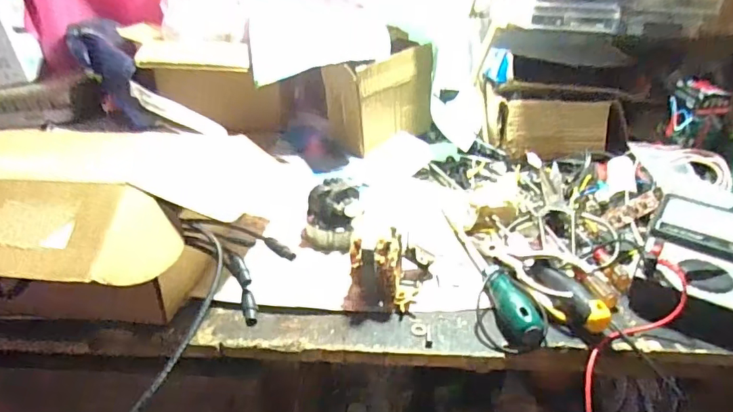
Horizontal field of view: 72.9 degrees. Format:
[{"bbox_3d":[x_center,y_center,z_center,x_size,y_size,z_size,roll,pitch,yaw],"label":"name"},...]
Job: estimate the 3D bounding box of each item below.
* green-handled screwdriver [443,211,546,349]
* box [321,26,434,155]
[{"bbox_3d":[0.130,0.060,0.517,0.034,0.027,0.216,-2,29,-7],"label":"green-handled screwdriver"},{"bbox_3d":[0.020,-0.170,0.762,0.164,0.140,0.096,-23,38,-37],"label":"box"}]

